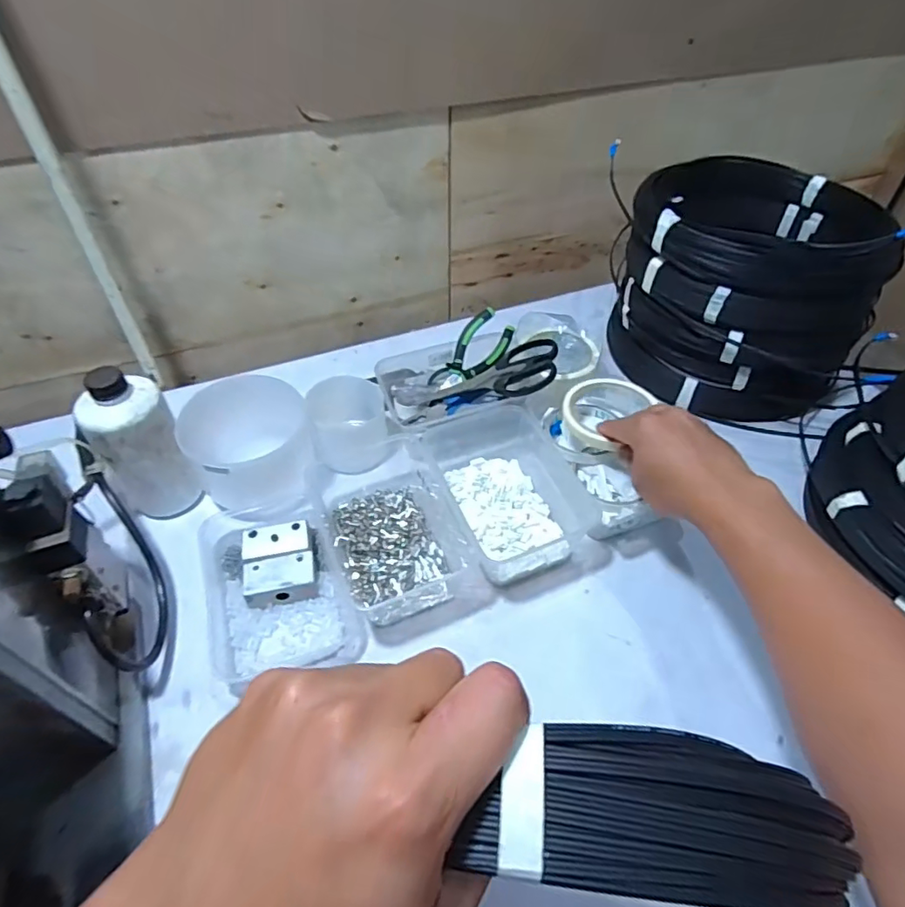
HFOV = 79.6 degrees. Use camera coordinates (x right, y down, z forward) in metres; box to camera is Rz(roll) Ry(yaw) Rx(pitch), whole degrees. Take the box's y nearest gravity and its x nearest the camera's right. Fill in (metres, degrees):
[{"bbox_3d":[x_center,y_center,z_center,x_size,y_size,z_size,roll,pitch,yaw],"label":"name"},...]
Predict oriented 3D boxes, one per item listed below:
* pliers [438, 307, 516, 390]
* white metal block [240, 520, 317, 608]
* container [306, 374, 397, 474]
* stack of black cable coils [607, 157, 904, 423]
[{"bbox_3d":[0.027,-0.118,0.649,0.049,0.011,0.107,39,87,-5],"label":"pliers"},{"bbox_3d":[-0.164,0.102,0.513,0.061,0.028,0.067,-11,48,-10],"label":"white metal block"},{"bbox_3d":[-0.113,-0.034,0.608,0.085,0.071,0.087,0,47,0],"label":"container"},{"bbox_3d":[0.355,-0.203,0.677,0.271,0.211,0.265,29,53,24],"label":"stack of black cable coils"}]

